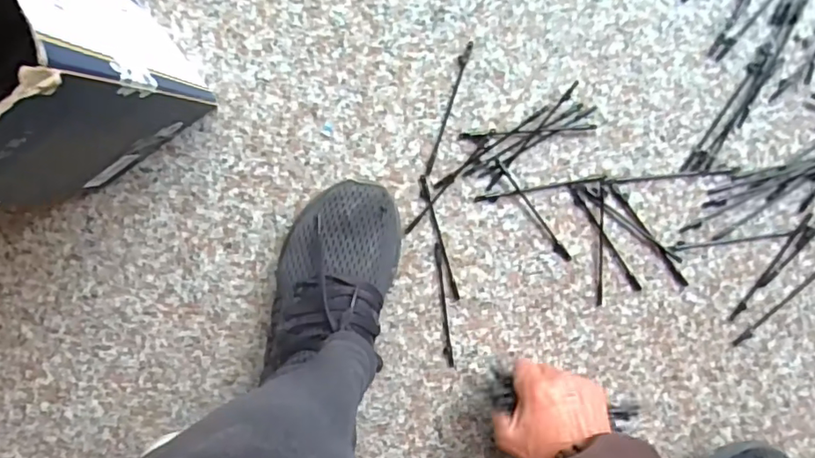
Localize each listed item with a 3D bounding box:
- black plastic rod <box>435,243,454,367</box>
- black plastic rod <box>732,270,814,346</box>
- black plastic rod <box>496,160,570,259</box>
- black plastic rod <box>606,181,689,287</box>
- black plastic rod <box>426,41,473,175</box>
[{"bbox_3d":[0.033,0.071,0.501,0.007,0.004,0.117,-7,99,0],"label":"black plastic rod"},{"bbox_3d":[0.347,0.068,0.503,0.008,0.004,0.117,45,96,-7],"label":"black plastic rod"},{"bbox_3d":[0.111,-0.015,0.488,0.009,0.004,0.113,-37,98,5],"label":"black plastic rod"},{"bbox_3d":[0.216,0.005,0.491,0.009,0.004,0.121,-38,98,5],"label":"black plastic rod"},{"bbox_3d":[0.034,-0.103,0.472,0.008,0.004,0.116,18,98,-4],"label":"black plastic rod"}]

